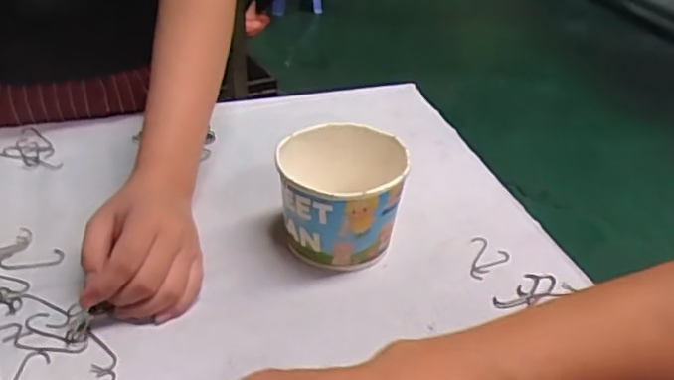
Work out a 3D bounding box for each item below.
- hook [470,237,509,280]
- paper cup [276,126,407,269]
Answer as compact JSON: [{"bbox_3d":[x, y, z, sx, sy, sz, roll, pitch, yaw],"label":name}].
[{"bbox_3d":[0.115,0.051,0.470,0.027,0.004,0.047,10,37,9],"label":"hook"},{"bbox_3d":[0.002,0.006,0.458,0.091,0.075,0.085,7,36,4],"label":"paper cup"}]

